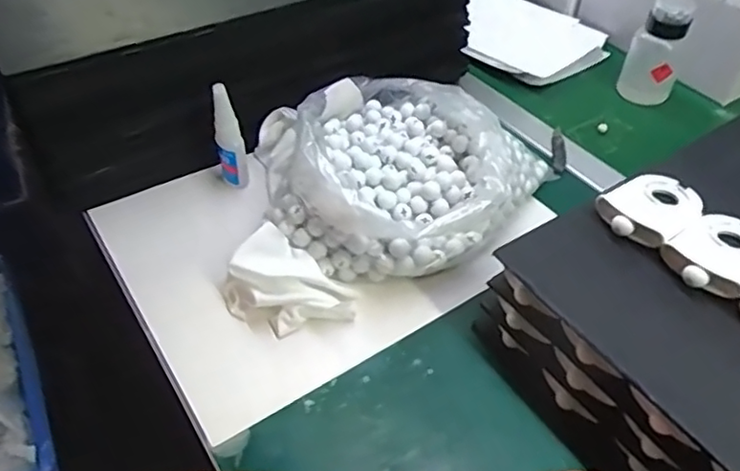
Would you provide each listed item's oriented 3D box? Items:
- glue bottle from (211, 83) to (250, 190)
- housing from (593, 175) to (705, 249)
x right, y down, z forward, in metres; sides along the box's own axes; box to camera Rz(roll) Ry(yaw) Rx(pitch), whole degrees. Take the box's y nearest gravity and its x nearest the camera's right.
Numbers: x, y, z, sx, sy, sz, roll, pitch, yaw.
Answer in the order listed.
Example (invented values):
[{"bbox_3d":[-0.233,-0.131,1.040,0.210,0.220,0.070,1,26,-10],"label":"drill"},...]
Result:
[{"bbox_3d":[-0.136,-0.095,0.583,0.027,0.123,0.026,-11,47,-12],"label":"glue bottle"},{"bbox_3d":[0.218,-0.020,0.468,0.087,0.020,0.059,-29,52,-26],"label":"housing"}]

